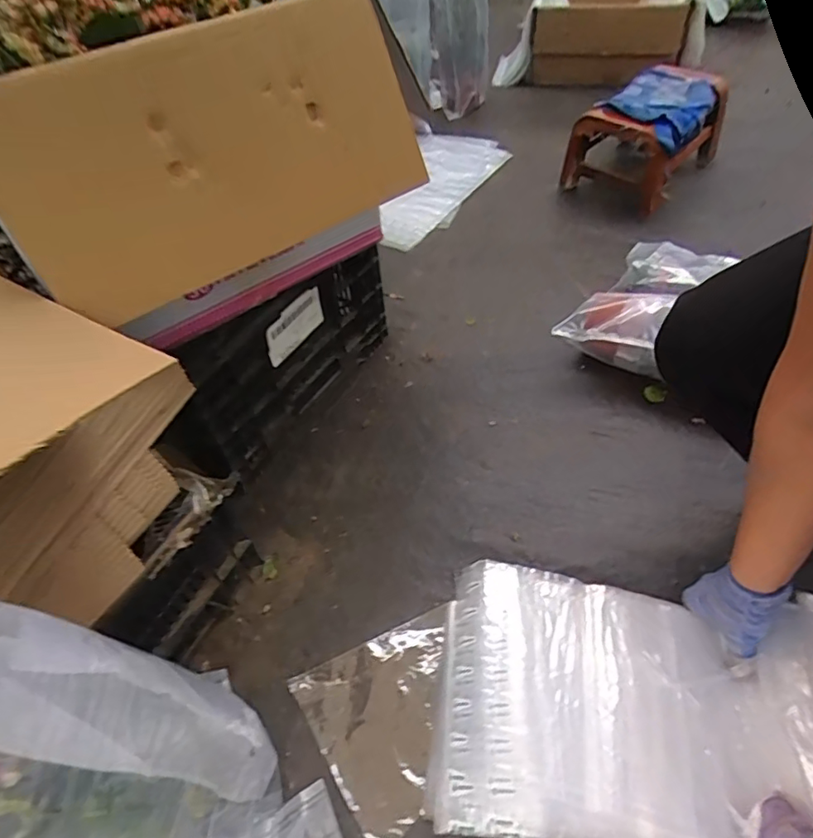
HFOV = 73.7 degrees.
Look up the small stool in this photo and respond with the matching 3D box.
[{"bbox_3d":[0.532,-0.620,1.191,0.216,0.182,0.327,34,61,28],"label":"small stool"}]

